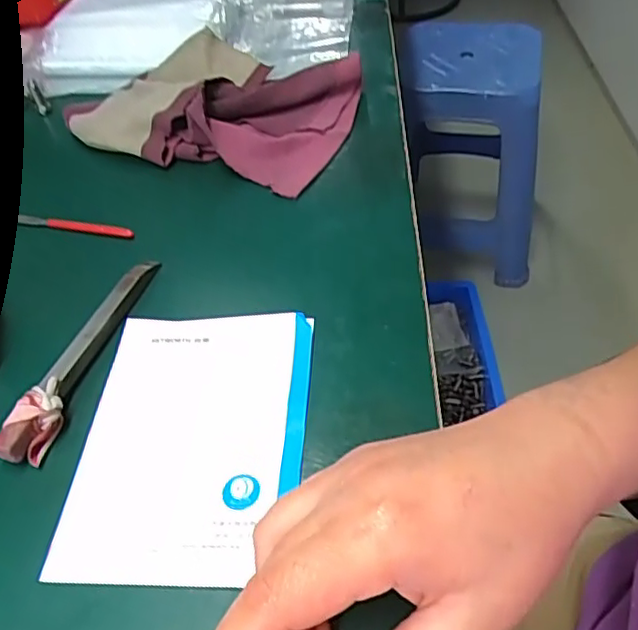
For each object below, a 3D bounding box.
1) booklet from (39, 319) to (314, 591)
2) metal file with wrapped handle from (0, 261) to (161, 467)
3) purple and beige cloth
[{"bbox_3d":[-0.060,0.055,0.294,0.105,0.006,0.137,-1,48,6],"label":"booklet"},{"bbox_3d":[-0.121,0.018,0.329,0.019,0.017,0.135,10,50,16],"label":"metal file with wrapped handle"},{"bbox_3d":[-0.075,-0.165,0.470,0.197,0.034,0.145,18,53,21],"label":"purple and beige cloth"}]

